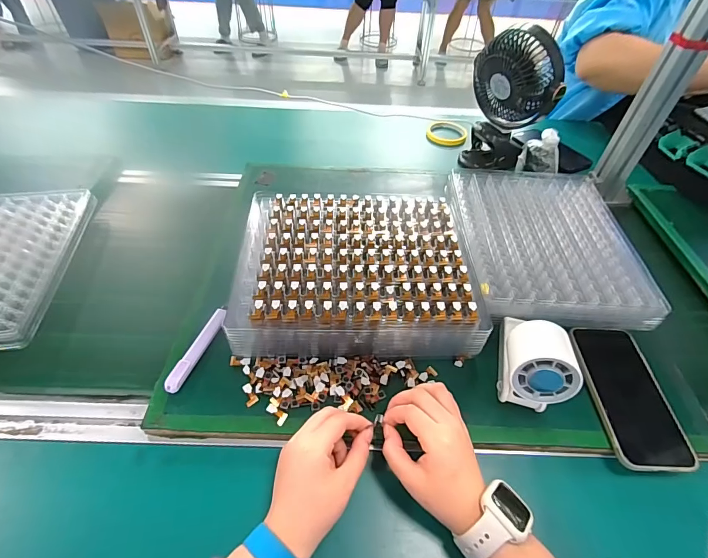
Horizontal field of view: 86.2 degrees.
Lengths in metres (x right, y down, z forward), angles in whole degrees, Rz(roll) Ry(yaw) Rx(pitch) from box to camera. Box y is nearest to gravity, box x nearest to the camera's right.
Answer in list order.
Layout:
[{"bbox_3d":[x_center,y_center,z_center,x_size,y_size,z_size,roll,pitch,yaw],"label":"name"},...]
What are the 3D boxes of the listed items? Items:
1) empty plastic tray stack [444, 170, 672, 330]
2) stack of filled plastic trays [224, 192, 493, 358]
[{"bbox_3d":[0.270,-0.059,0.562,0.242,0.048,0.288,3,47,-1],"label":"empty plastic tray stack"},{"bbox_3d":[0.005,-0.013,0.485,0.291,0.077,0.234,0,47,-3],"label":"stack of filled plastic trays"}]

